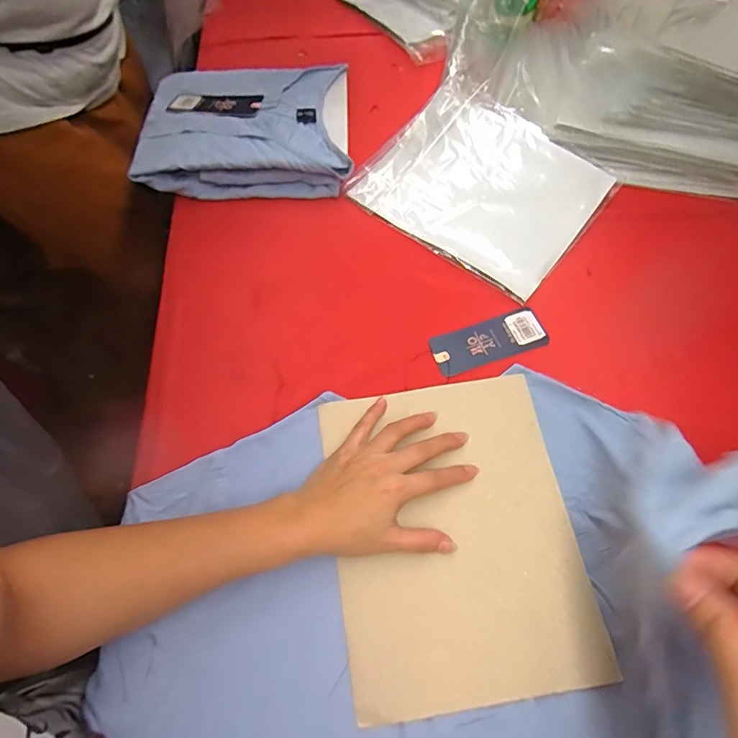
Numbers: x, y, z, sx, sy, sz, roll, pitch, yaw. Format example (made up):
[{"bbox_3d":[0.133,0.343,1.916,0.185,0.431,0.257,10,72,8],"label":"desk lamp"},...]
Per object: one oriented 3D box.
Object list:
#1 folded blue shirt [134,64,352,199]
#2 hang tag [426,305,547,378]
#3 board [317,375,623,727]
[{"bbox_3d":[-0.151,-0.319,0.577,0.260,0.041,0.223,3,65,1],"label":"folded blue shirt"},{"bbox_3d":[0.125,-0.029,0.470,0.120,0.004,0.047,-19,70,-8],"label":"hang tag"},{"bbox_3d":[0.070,0.134,0.387,0.198,0.010,0.249,-8,64,-3],"label":"board"}]

